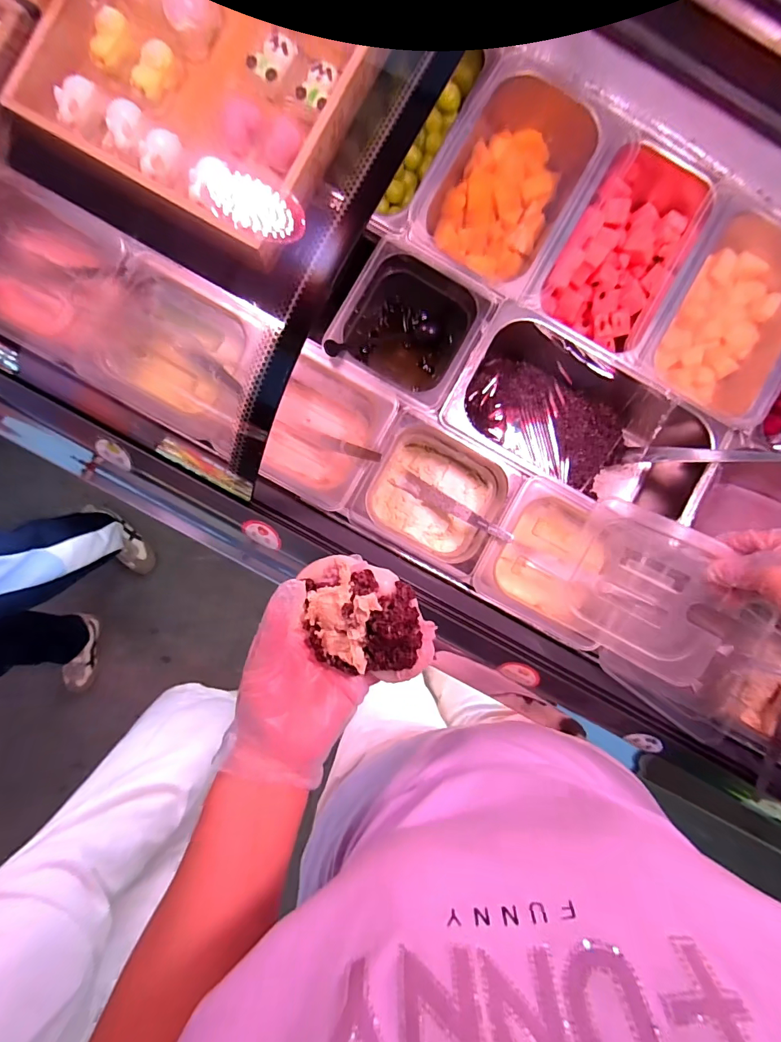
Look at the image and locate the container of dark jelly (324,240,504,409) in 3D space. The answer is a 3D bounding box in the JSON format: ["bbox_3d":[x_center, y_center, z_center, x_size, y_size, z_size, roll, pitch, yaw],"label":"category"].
[{"bbox_3d":[0.024,-0.237,0.569,0.161,0.098,0.168,29,87,-3],"label":"container of dark jelly"}]

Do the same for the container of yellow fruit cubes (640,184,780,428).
[{"bbox_3d":[0.433,-0.263,0.578,0.176,0.093,0.265,25,88,-3],"label":"container of yellow fruit cubes"}]

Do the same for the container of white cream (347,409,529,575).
[{"bbox_3d":[0.054,-0.029,0.564,0.176,0.092,0.152,28,87,-3],"label":"container of white cream"}]

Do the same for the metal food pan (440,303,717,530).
[{"bbox_3d":[0.236,-0.127,0.574,0.327,0.104,0.184,23,88,-3],"label":"metal food pan"}]

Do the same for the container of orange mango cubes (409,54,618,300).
[{"bbox_3d":[0.143,-0.410,0.555,0.171,0.088,0.248,28,87,-3],"label":"container of orange mango cubes"}]

